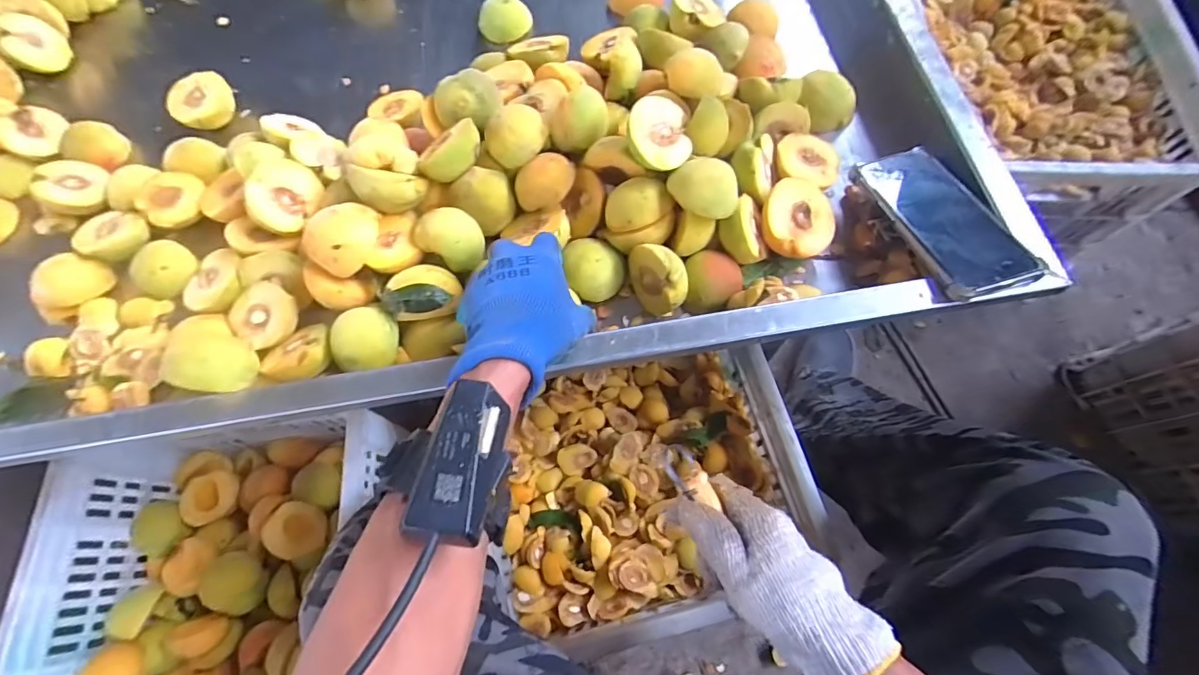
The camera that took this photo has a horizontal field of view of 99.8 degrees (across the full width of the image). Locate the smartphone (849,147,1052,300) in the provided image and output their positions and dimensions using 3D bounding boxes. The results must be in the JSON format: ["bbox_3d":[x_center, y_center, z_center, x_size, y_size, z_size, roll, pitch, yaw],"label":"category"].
[{"bbox_3d":[0.292,-0.102,0.426,0.079,0.016,0.157,-19,57,3],"label":"smartphone"}]

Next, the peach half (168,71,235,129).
[{"bbox_3d":[-0.446,-0.263,0.573,0.053,0.041,0.065,41,75,16],"label":"peach half"}]

